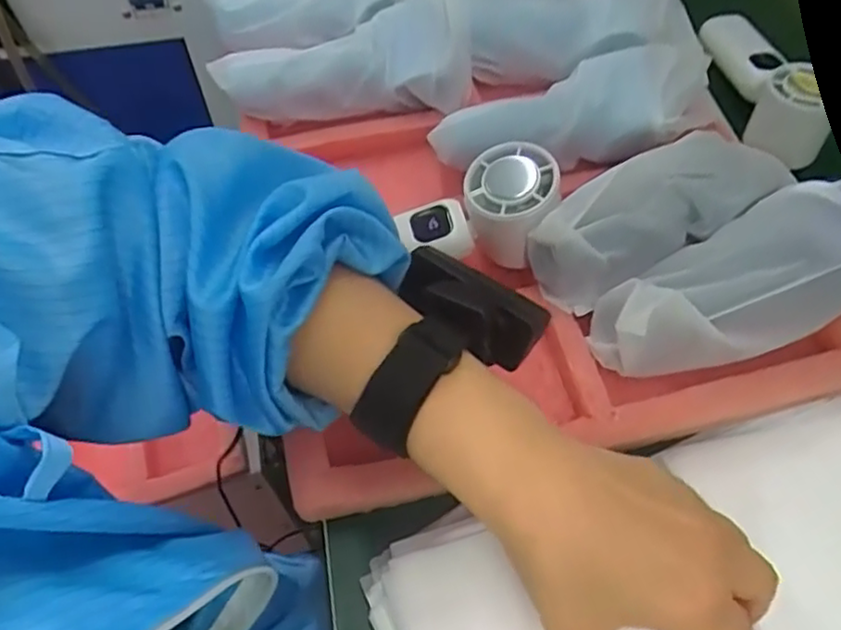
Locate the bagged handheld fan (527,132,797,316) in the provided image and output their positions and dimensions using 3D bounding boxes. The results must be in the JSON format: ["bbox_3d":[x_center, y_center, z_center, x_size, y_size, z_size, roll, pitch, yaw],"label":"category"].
[{"bbox_3d":[0.153,-0.067,0.393,0.176,0.047,0.056,-31,62,-17],"label":"bagged handheld fan"}]

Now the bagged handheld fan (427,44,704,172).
[{"bbox_3d":[0.097,-0.132,0.440,0.183,0.048,0.060,-8,58,-4],"label":"bagged handheld fan"}]

